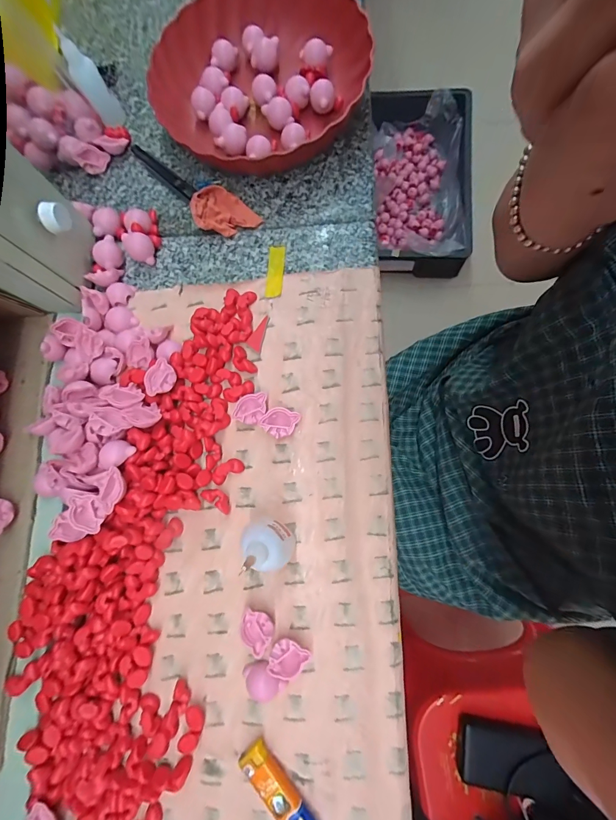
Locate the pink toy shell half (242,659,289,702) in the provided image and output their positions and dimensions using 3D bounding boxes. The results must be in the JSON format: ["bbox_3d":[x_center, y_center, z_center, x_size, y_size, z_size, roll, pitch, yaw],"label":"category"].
[{"bbox_3d":[-0.037,0.227,0.290,0.034,0.015,0.025,36,85,10],"label":"pink toy shell half"}]

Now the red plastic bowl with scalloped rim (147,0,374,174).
[{"bbox_3d":[-0.058,-0.379,0.400,0.225,0.064,0.227,-1,79,5],"label":"red plastic bowl with scalloped rim"}]

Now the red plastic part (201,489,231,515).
[{"bbox_3d":[-0.083,0.082,0.321,0.031,0.010,0.014,36,85,10],"label":"red plastic part"}]

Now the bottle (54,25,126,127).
[{"bbox_3d":[-0.251,-0.380,0.402,0.033,0.081,0.026,-31,78,-1],"label":"bottle"}]

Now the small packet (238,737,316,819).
[{"bbox_3d":[-0.021,0.303,0.270,0.022,0.014,0.079,-41,79,-3],"label":"small packet"}]

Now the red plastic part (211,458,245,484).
[{"bbox_3d":[-0.077,0.057,0.325,0.031,0.012,0.016,-30,78,-1],"label":"red plastic part"}]

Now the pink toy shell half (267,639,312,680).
[{"bbox_3d":[-0.017,0.209,0.290,0.029,0.015,0.029,24,83,9],"label":"pink toy shell half"}]

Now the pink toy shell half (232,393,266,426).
[{"bbox_3d":[-0.055,-0.001,0.332,0.031,0.013,0.029,-4,79,1],"label":"pink toy shell half"}]

